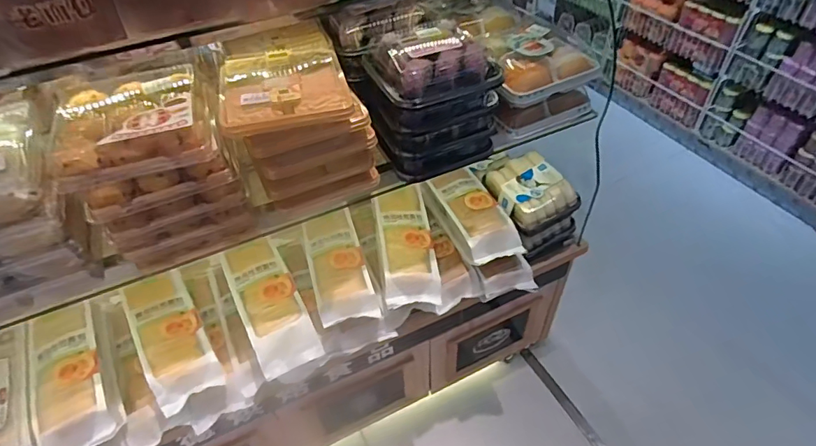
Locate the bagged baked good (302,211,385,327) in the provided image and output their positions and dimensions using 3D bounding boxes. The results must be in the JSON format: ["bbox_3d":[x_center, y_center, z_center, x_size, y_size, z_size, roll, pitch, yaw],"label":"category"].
[{"bbox_3d":[-0.145,0.097,1.000,0.118,0.063,0.243,-14,46,-10],"label":"bagged baked good"}]

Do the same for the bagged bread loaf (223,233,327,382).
[{"bbox_3d":[-0.278,0.157,0.955,0.112,0.072,0.282,-23,49,-18],"label":"bagged bread loaf"}]

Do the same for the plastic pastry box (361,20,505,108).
[{"bbox_3d":[0.034,-0.269,0.797,0.188,0.068,0.167,-20,48,-15],"label":"plastic pastry box"}]

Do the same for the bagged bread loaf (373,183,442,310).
[{"bbox_3d":[-0.009,0.041,1.060,0.121,0.061,0.309,-8,46,-4],"label":"bagged bread loaf"}]

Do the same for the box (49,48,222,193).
[{"bbox_3d":[-0.378,-0.143,0.655,0.197,0.066,0.186,-17,47,-13],"label":"box"}]

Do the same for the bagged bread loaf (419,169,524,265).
[{"bbox_3d":[0.150,-0.021,1.113,0.127,0.068,0.276,-20,48,-15],"label":"bagged bread loaf"}]

